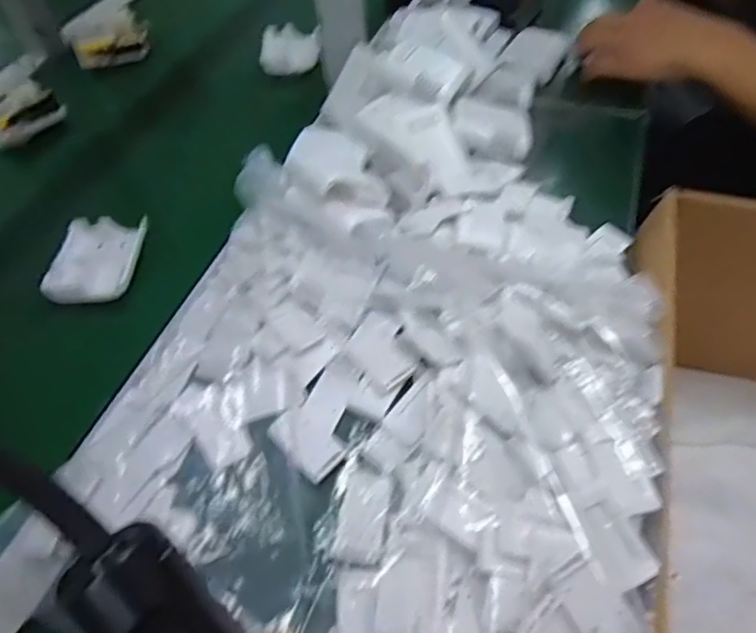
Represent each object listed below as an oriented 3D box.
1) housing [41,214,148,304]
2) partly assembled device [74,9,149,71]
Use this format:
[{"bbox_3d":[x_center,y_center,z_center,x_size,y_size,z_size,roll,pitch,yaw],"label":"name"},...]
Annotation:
[{"bbox_3d":[-0.243,-0.049,0.496,0.075,0.019,0.093,-2,52,3],"label":"housing"},{"bbox_3d":[-0.347,-0.360,0.747,0.095,0.036,0.068,-19,53,-11],"label":"partly assembled device"}]

